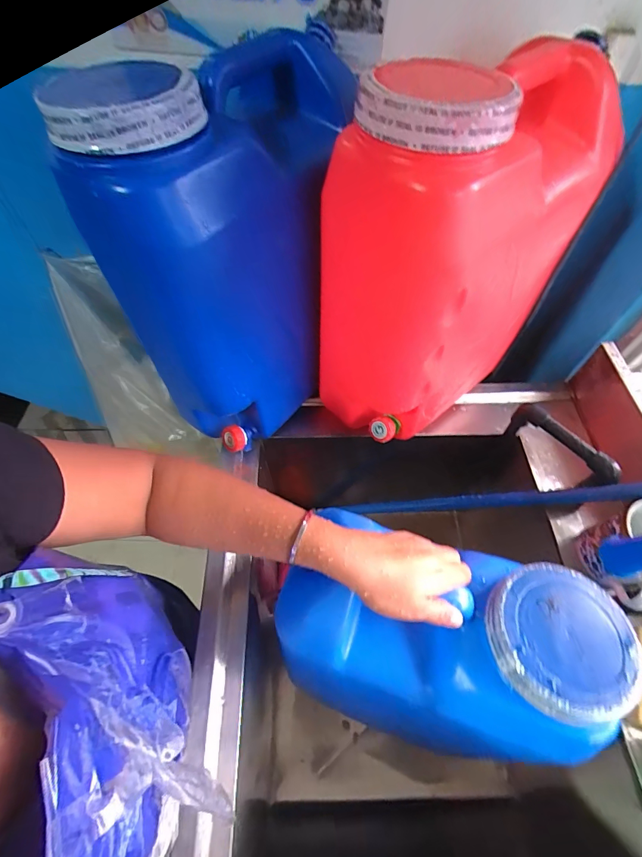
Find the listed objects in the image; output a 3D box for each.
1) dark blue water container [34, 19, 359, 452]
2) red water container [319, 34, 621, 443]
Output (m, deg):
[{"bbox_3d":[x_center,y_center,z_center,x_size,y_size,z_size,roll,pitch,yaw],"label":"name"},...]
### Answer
[{"bbox_3d":[-0.093,-0.200,0.482,0.226,0.395,0.297,14,59,8],"label":"dark blue water container"},{"bbox_3d":[0.156,-0.189,0.466,0.266,0.381,0.161,-40,66,-22],"label":"red water container"}]

